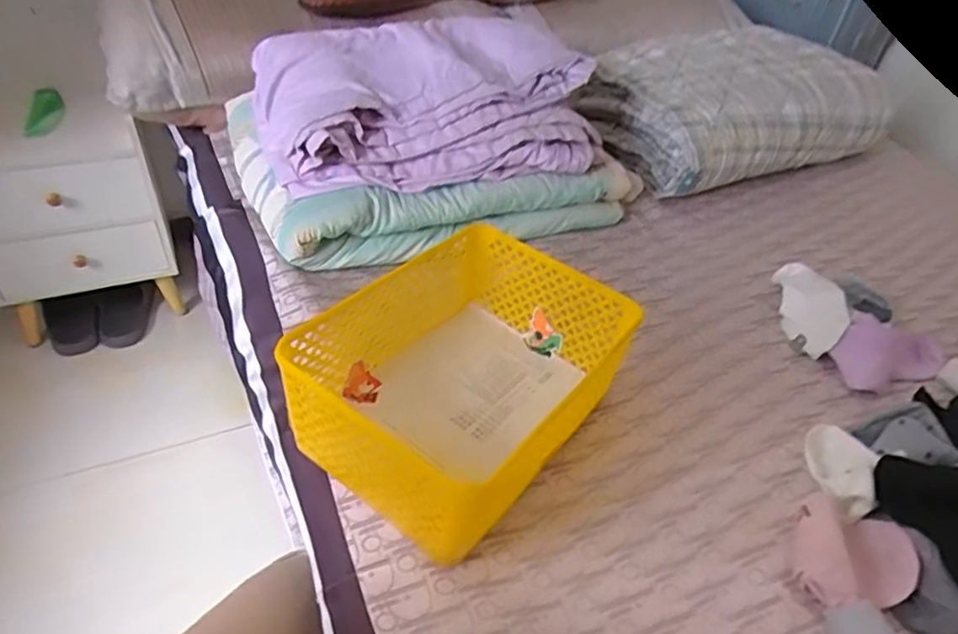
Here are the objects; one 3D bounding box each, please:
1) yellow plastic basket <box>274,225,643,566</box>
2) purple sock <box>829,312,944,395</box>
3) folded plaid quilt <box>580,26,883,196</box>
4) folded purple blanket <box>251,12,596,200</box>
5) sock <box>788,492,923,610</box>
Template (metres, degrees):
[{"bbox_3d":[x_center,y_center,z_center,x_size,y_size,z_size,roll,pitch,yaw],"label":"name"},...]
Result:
[{"bbox_3d":[-0.008,0.053,0.577,0.217,0.122,0.282,30,49,26],"label":"yellow plastic basket"},{"bbox_3d":[0.450,0.034,0.685,0.124,0.056,0.068,-11,44,-15],"label":"purple sock"},{"bbox_3d":[0.407,-0.342,1.028,0.424,0.164,0.296,-16,46,-20],"label":"folded plaid quilt"},{"bbox_3d":[-0.083,-0.302,0.853,0.426,0.121,0.310,-8,44,-15],"label":"folded purple blanket"},{"bbox_3d":[0.307,0.192,0.513,0.108,0.031,0.085,-5,43,-9],"label":"sock"}]

